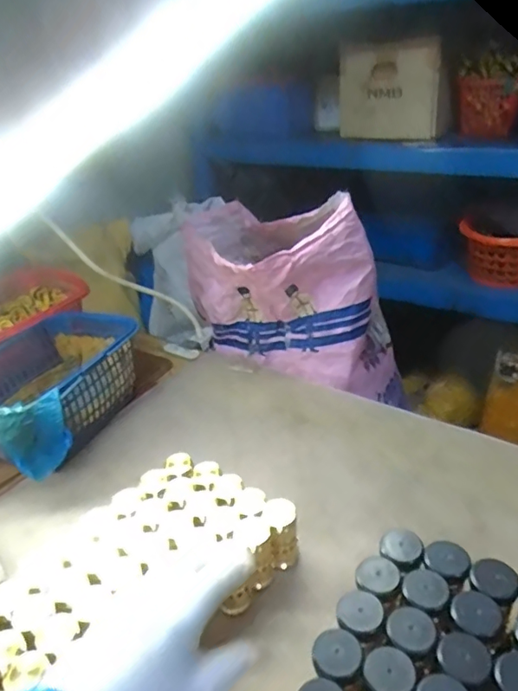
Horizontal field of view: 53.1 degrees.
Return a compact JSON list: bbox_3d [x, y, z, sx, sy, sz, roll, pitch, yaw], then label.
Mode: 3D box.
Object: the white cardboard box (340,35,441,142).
[{"bbox_3d":[0.275,-0.531,1.086,0.221,0.175,0.066,12,34,27],"label":"white cardboard box"}]

